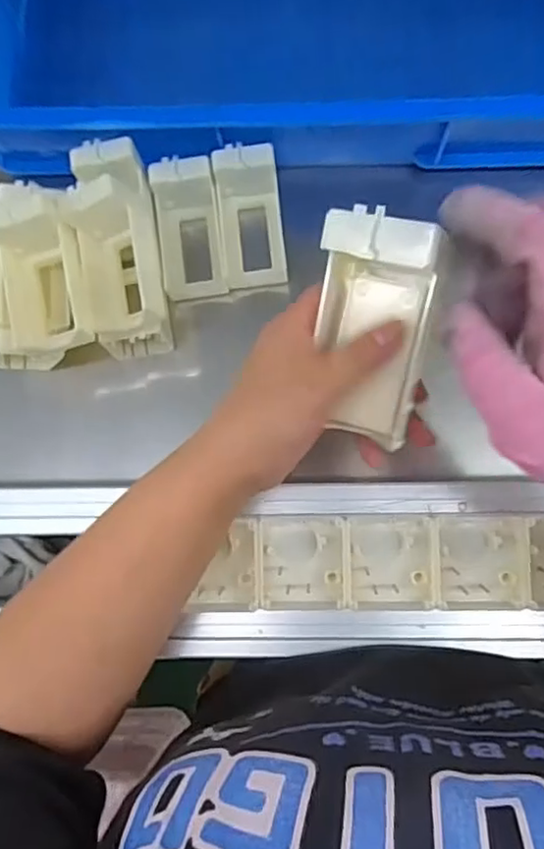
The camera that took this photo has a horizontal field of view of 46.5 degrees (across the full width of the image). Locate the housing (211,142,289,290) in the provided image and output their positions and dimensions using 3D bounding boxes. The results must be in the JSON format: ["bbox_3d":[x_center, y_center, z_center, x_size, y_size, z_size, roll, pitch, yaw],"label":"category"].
[{"bbox_3d":[-0.018,-0.170,0.525,0.050,0.031,0.109,-6,106,2],"label":"housing"}]

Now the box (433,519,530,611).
[{"bbox_3d":[0.120,0.079,0.365,0.050,0.015,0.050,-1,81,3],"label":"box"}]

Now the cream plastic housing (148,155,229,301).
[{"bbox_3d":[-0.068,-0.159,0.521,0.051,0.034,0.107,-7,97,2],"label":"cream plastic housing"}]

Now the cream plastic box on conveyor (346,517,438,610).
[{"bbox_3d":[0.068,0.080,0.366,0.049,0.011,0.051,-2,81,3],"label":"cream plastic box on conveyor"}]

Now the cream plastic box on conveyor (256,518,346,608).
[{"bbox_3d":[0.018,0.079,0.370,0.049,0.017,0.050,-1,81,3],"label":"cream plastic box on conveyor"}]

